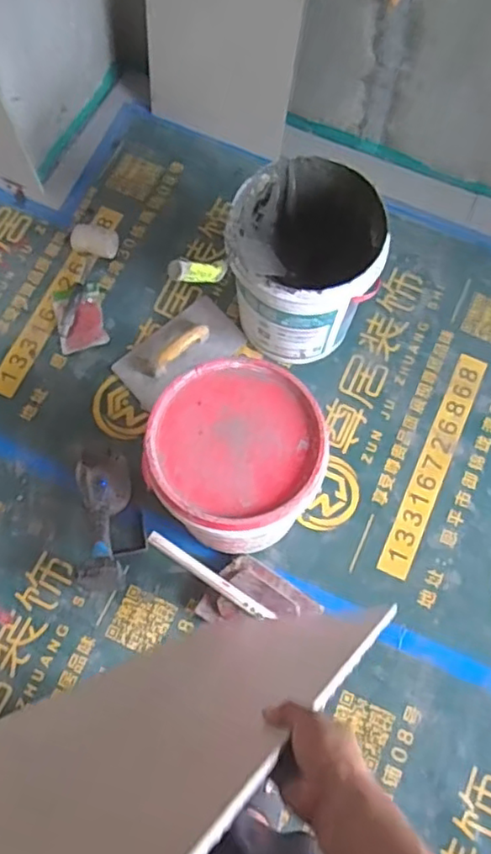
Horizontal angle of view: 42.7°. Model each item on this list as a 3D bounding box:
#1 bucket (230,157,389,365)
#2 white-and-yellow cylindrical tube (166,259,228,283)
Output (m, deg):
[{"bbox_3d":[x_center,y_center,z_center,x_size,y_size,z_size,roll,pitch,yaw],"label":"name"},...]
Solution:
[{"bbox_3d":[0.117,-0.339,1.361,0.292,0.375,0.312,0,73,1],"label":"bucket"},{"bbox_3d":[-0.078,-0.278,1.118,0.127,0.030,0.032,-11,70,-40],"label":"white-and-yellow cylindrical tube"}]

